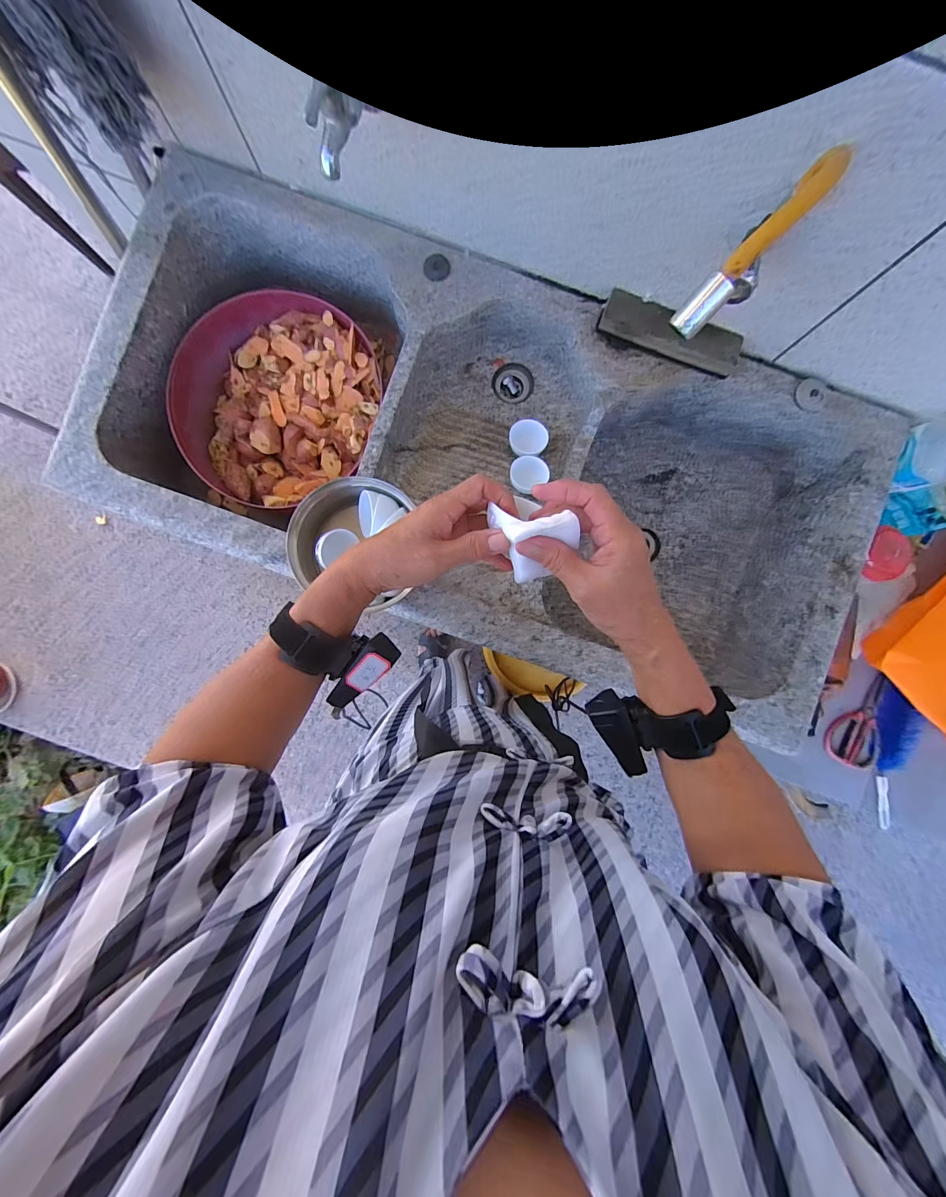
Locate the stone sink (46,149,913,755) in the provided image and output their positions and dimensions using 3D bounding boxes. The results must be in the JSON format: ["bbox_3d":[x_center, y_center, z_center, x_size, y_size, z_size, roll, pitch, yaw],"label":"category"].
[{"bbox_3d":[0.017,-0.218,0.692,1.176,0.222,0.538,20,89,0],"label":"stone sink"}]

